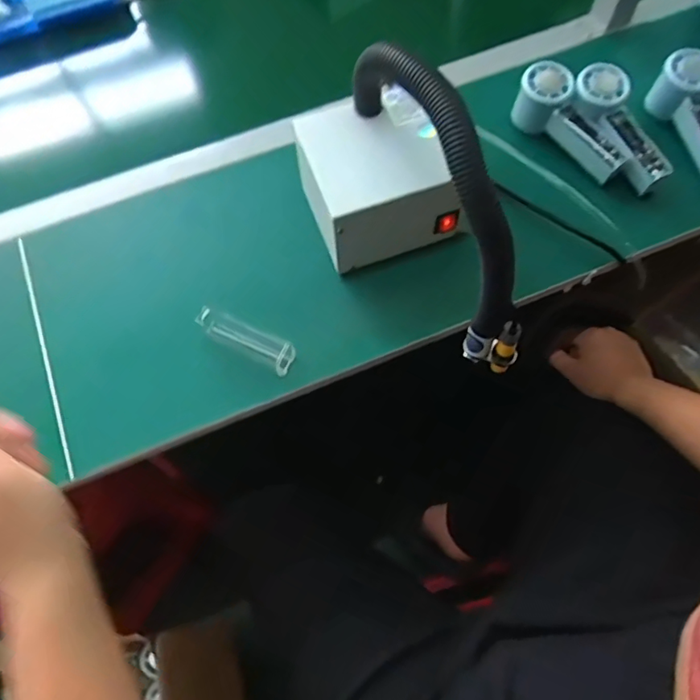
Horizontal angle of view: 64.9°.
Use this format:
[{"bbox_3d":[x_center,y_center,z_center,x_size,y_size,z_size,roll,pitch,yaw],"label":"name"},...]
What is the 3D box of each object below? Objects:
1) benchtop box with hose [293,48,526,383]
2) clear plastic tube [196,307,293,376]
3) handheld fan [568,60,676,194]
[{"bbox_3d":[0.052,-0.126,0.494,0.118,0.205,0.275,-22,69,-7],"label":"benchtop box with hose"},{"bbox_3d":[-0.103,-0.012,0.550,0.101,0.030,0.028,28,71,-3],"label":"clear plastic tube"},{"bbox_3d":[0.306,-0.251,0.609,0.054,0.038,0.152,-33,92,-11],"label":"handheld fan"}]

